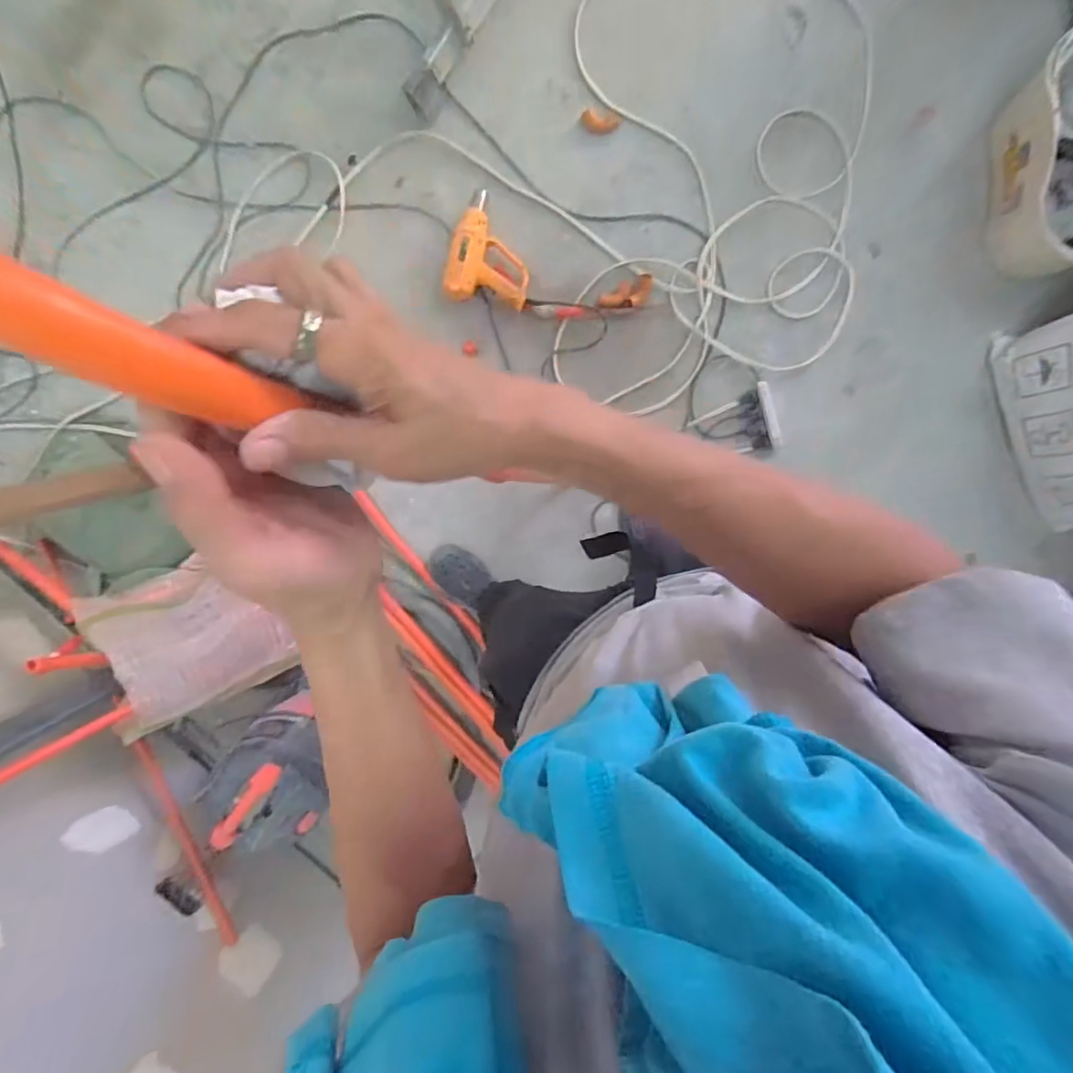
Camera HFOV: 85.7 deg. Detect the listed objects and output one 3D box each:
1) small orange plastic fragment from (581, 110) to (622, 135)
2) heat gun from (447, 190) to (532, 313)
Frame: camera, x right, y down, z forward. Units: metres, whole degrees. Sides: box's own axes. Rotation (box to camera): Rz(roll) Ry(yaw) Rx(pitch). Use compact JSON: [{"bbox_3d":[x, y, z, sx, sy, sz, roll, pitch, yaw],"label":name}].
[{"bbox_3d":[0.148,-0.949,1.327,0.089,0.015,0.045,4,96,3],"label":"small orange plastic fragment"},{"bbox_3d":[-0.105,-0.677,1.357,0.193,0.069,0.251,10,97,2],"label":"heat gun"}]

